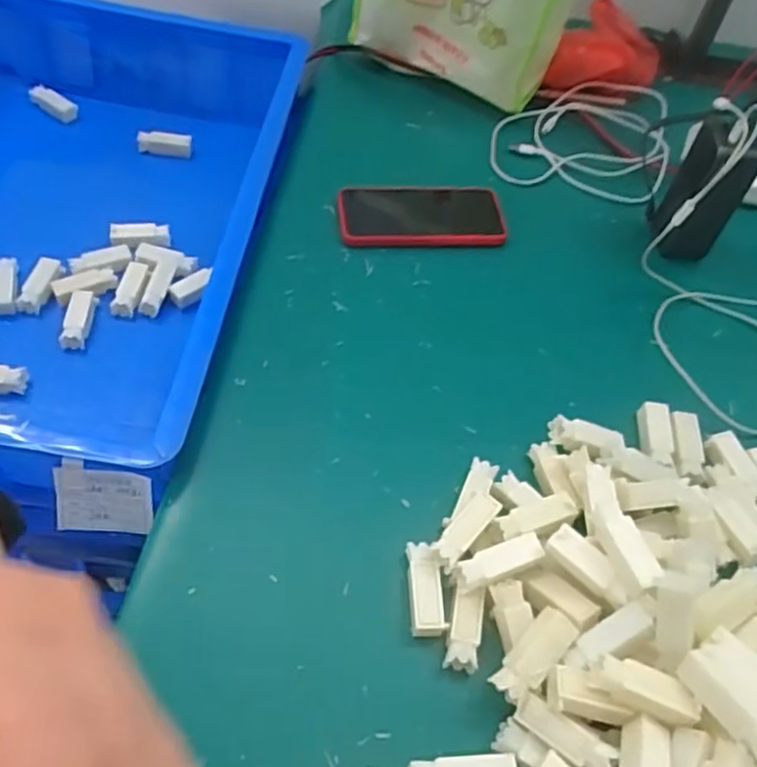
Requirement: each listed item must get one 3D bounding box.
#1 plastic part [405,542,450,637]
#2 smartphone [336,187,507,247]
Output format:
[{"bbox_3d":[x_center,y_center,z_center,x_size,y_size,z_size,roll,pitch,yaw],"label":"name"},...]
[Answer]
[{"bbox_3d":[0.033,0.144,0.504,0.023,0.021,0.063,1,54,-5],"label":"plastic part"},{"bbox_3d":[0.044,-0.179,0.745,0.169,0.014,0.087,-2,54,-7],"label":"smartphone"}]

